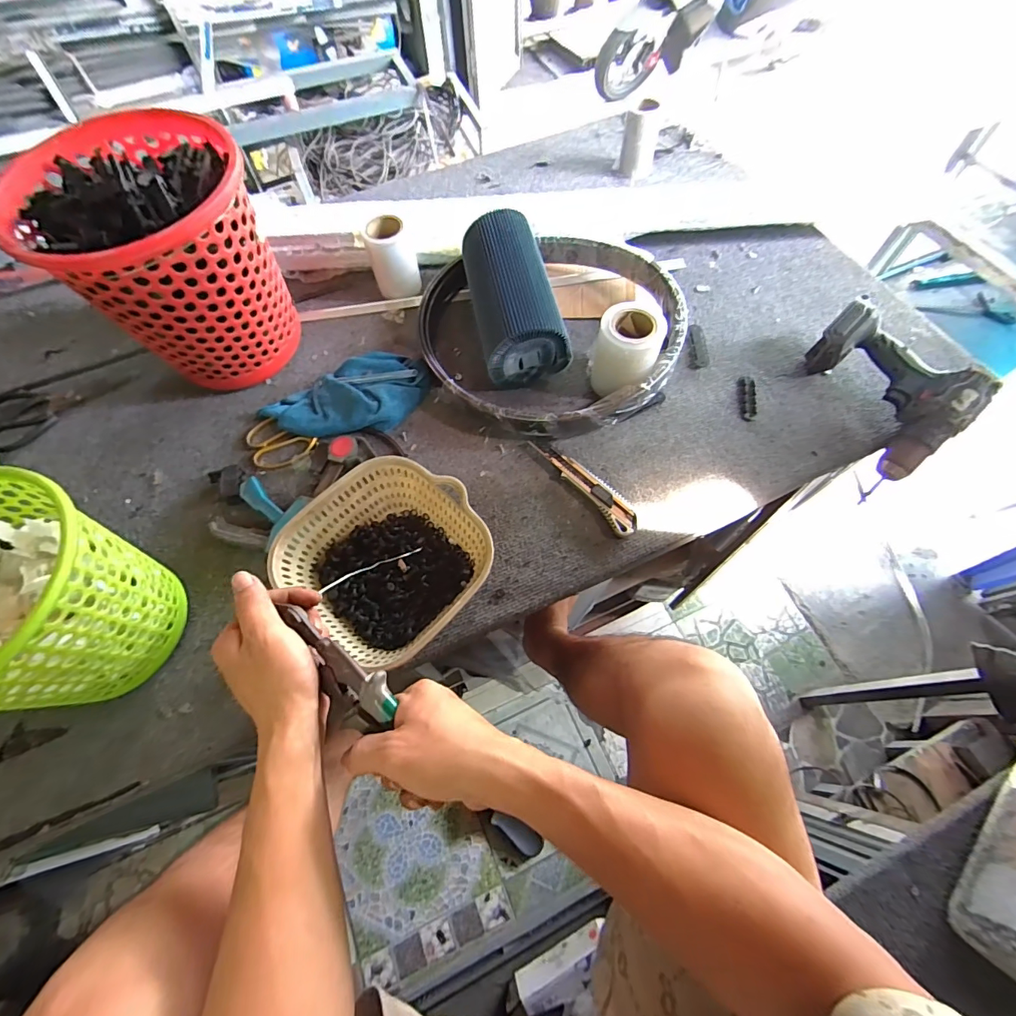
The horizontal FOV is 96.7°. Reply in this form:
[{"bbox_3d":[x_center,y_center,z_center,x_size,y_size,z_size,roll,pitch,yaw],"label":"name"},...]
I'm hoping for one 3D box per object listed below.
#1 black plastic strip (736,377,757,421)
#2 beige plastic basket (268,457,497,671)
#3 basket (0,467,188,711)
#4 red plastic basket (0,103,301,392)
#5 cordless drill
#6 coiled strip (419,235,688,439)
[{"bbox_3d":[0.331,-0.151,0.626,0.026,0.008,0.075,9,66,6],"label":"black plastic strip"},{"bbox_3d":[-0.125,0.062,0.496,0.191,0.089,0.199,36,71,17],"label":"beige plastic basket"},{"bbox_3d":[-0.436,0.098,0.428,0.201,0.195,0.197,7,65,5],"label":"basket"},{"bbox_3d":[-0.409,-0.295,0.582,0.240,0.249,0.236,41,73,18],"label":"red plastic basket"},{"bbox_3d":[0.471,-0.149,0.578,0.158,0.083,0.196,-36,69,-14],"label":"cordless drill"},{"bbox_3d":[0.060,-0.256,0.651,0.369,0.066,0.344,-4,65,0],"label":"coiled strip"}]

